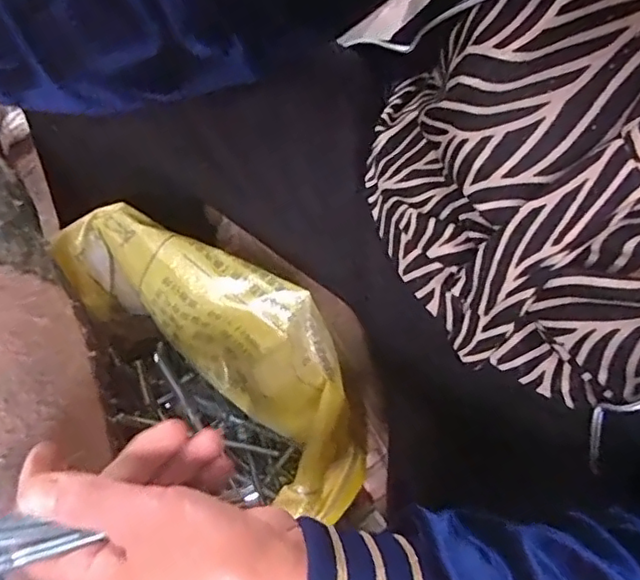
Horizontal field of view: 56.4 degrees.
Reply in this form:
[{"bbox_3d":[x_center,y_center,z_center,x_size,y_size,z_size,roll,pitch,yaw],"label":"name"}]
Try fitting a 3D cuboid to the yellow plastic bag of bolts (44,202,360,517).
[{"bbox_3d":[-0.085,0.057,0.481,0.281,0.176,0.136,32,66,13],"label":"yellow plastic bag of bolts"}]

